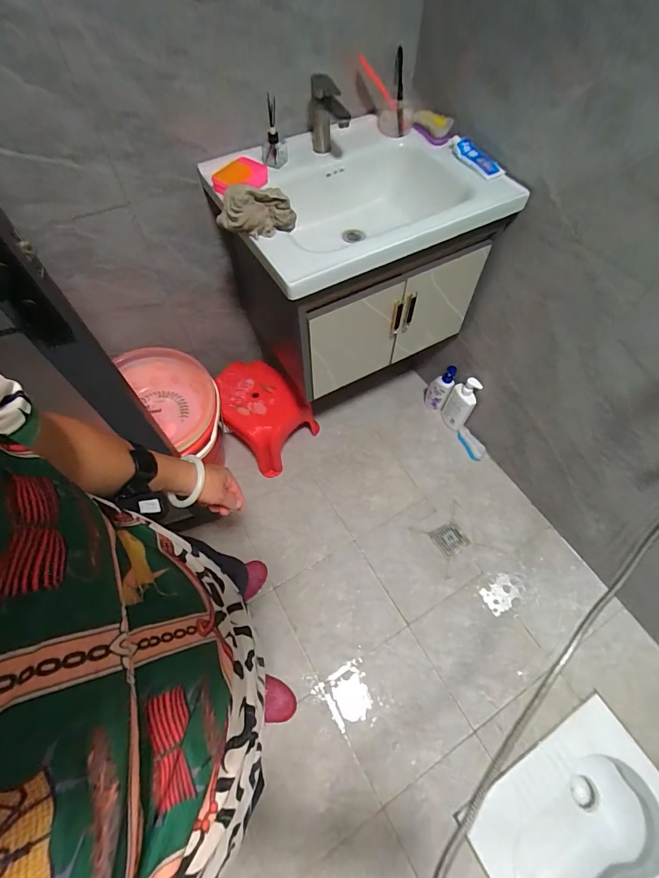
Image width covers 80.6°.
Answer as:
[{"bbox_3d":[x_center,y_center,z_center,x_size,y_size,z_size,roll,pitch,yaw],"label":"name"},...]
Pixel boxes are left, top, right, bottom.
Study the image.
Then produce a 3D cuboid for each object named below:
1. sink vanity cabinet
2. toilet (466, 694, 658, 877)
[{"bbox_3d":[0.075,-0.476,1.061,0.611,0.477,0.435,-26,62,-14],"label":"sink vanity cabinet"},{"bbox_3d":[0.669,1.087,1.084,0.532,0.275,0.418,-27,62,-15],"label":"toilet"}]

